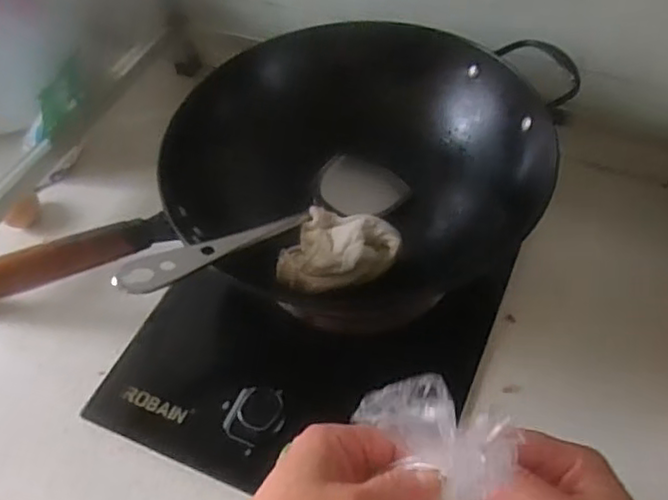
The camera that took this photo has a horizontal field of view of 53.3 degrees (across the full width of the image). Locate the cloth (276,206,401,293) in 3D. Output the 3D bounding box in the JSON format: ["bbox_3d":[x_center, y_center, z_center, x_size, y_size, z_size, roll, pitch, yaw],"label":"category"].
[{"bbox_3d":[0.006,0.000,0.584,0.095,0.036,0.082,4,53,7],"label":"cloth"}]

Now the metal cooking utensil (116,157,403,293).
[{"bbox_3d":[-0.046,-0.023,0.569,0.081,0.046,0.320,29,31,23],"label":"metal cooking utensil"}]

